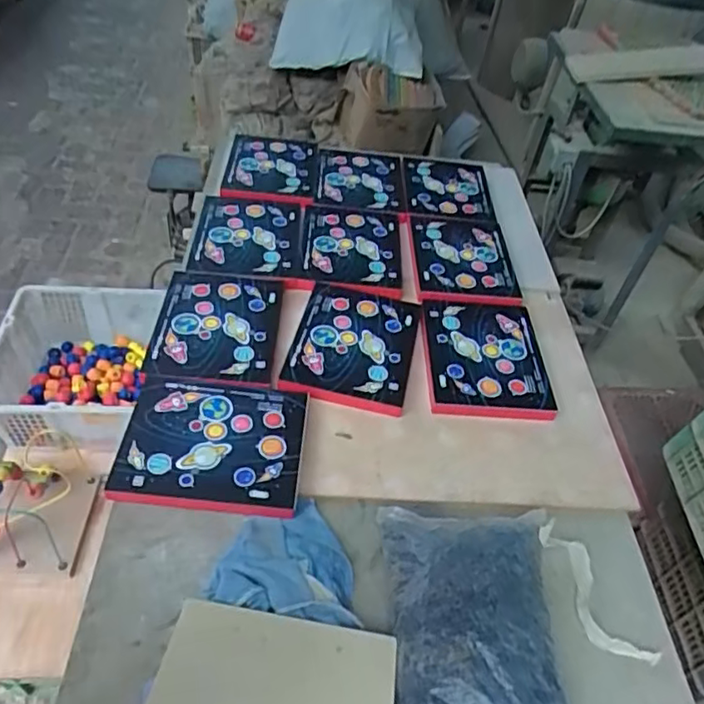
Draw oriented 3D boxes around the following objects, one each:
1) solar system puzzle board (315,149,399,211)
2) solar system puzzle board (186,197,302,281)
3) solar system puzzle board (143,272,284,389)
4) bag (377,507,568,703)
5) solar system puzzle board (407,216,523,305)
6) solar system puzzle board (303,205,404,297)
[{"bbox_3d":[0.012,-0.335,1.148,0.157,0.010,0.197,5,48,-2],"label":"solar system puzzle board"},{"bbox_3d":[-0.172,-0.197,0.999,0.167,0.011,0.204,3,48,-4],"label":"solar system puzzle board"},{"bbox_3d":[-0.188,-0.038,0.856,0.166,0.017,0.210,3,48,-4],"label":"solar system puzzle board"},{"bbox_3d":[0.141,0.278,0.571,0.208,0.050,0.297,1,48,-5],"label":"bag"},{"bbox_3d":[0.184,-0.159,1.011,0.167,0.011,0.221,3,48,-4],"label":"solar system puzzle board"},{"bbox_3d":[0.000,-0.174,1.001,0.158,0.017,0.218,5,48,-2],"label":"solar system puzzle board"}]

